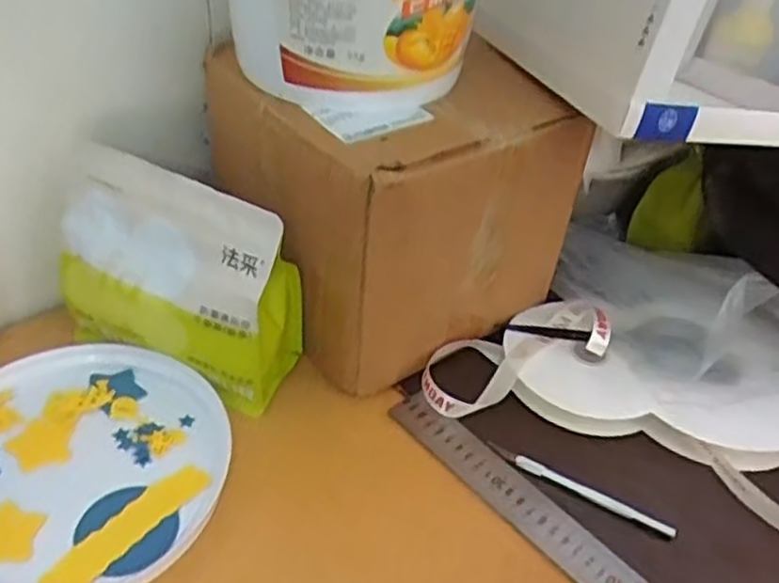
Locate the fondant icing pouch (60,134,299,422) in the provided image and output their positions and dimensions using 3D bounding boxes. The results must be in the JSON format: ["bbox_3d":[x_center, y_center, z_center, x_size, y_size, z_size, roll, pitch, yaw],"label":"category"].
[{"bbox_3d":[-0.157,-0.011,0.549,0.182,0.164,0.063,19,41,14],"label":"fondant icing pouch"}]

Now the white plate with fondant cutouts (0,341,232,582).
[{"bbox_3d":[-0.222,0.113,0.513,0.202,0.018,0.212,4,40,-3],"label":"white plate with fondant cutouts"}]

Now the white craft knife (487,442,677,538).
[{"bbox_3d":[0.139,0.144,0.541,0.141,0.004,0.011,24,43,19],"label":"white craft knife"}]

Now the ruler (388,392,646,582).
[{"bbox_3d":[0.148,0.191,0.485,0.036,0.006,0.403,-29,51,-35],"label":"ruler"}]

